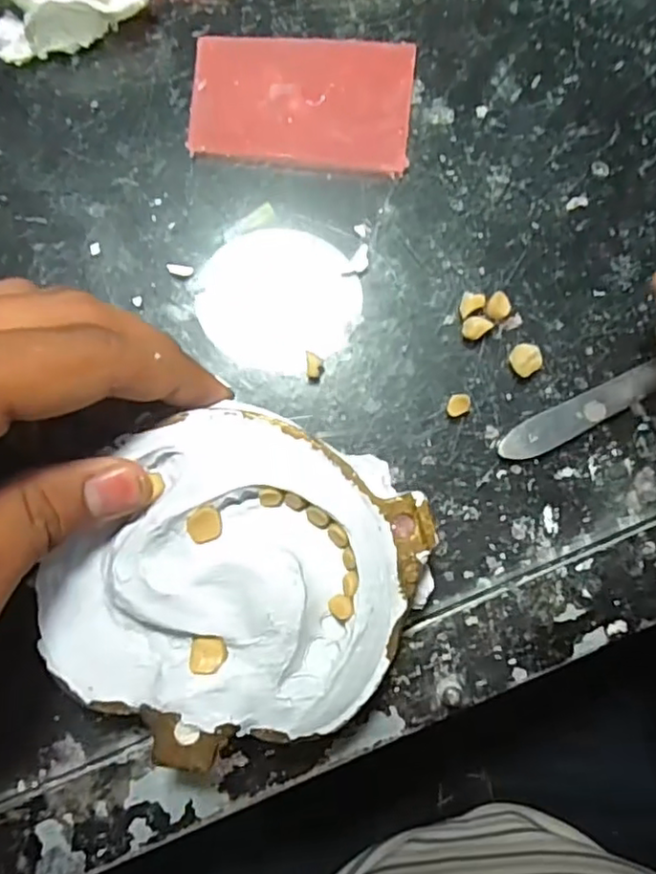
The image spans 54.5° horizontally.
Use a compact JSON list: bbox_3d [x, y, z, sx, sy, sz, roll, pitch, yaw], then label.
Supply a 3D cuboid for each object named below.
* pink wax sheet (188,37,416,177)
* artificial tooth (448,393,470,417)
[{"bbox_3d":[-0.009,-0.117,0.223,0.075,0.004,0.046,3,87,-2],"label":"pink wax sheet"},{"bbox_3d":[0.044,-0.011,0.218,0.007,0.008,0.007,0,87,-2],"label":"artificial tooth"}]

